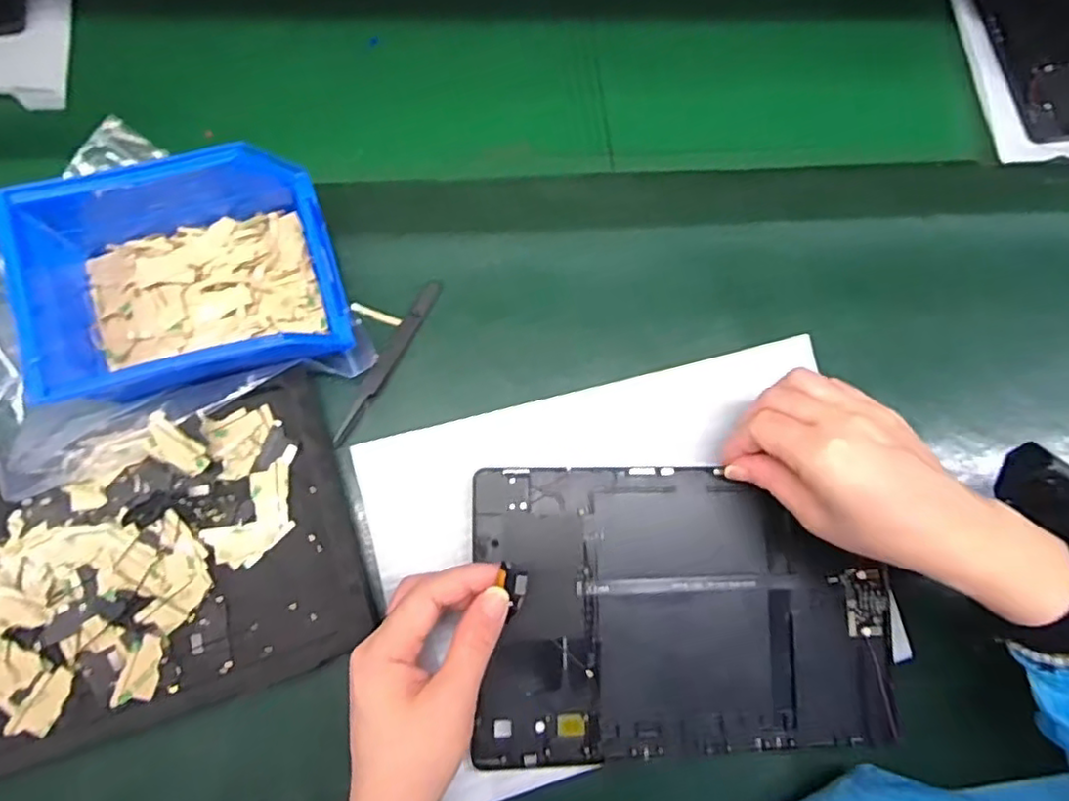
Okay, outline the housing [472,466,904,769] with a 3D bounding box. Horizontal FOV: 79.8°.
[{"bbox_3d":[0.085,0.116,0.357,0.230,0.005,0.153,0,84,-6],"label":"housing"}]

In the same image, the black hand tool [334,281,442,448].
[{"bbox_3d":[-0.086,-0.024,0.377,0.009,0.011,0.113,26,75,1],"label":"black hand tool"}]

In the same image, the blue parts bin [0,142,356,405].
[{"bbox_3d":[-0.183,-0.068,0.344,0.142,0.075,0.123,-16,78,-9],"label":"blue parts bin"}]

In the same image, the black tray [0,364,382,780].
[{"bbox_3d":[-0.220,0.090,0.321,0.260,0.020,0.153,-17,84,-7],"label":"black tray"}]

